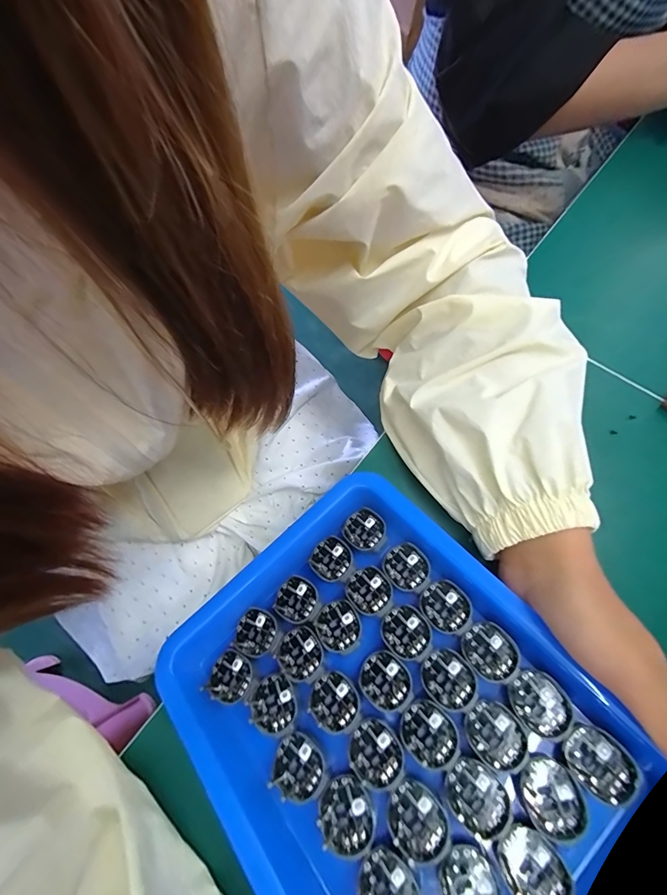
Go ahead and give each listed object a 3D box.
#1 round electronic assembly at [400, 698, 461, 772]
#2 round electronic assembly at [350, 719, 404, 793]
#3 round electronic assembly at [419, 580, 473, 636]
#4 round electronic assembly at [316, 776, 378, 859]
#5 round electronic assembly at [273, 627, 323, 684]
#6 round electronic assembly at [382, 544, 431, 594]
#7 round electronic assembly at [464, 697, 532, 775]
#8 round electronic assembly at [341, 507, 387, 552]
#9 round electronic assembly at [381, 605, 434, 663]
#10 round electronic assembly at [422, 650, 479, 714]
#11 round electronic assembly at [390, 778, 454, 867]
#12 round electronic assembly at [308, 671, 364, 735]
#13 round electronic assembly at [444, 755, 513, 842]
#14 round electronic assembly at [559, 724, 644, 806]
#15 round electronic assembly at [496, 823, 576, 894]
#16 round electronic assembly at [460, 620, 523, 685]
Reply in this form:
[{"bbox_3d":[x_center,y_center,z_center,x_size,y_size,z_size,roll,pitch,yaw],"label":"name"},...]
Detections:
[{"bbox_3d":[0.048,0.142,0.193,0.029,0.004,0.025,36,75,27],"label":"round electronic assembly"},{"bbox_3d":[0.021,0.153,0.194,0.027,0.007,0.027,29,68,25],"label":"round electronic assembly"},{"bbox_3d":[0.063,0.089,0.218,0.024,0.004,0.028,-40,61,-5],"label":"round electronic assembly"},{"bbox_3d":[0.007,0.174,0.184,0.026,0.008,0.027,0,72,1],"label":"round electronic assembly"},{"bbox_3d":[-0.018,0.118,0.222,0.026,0.008,0.025,0,72,1],"label":"round electronic assembly"},{"bbox_3d":[0.044,0.073,0.233,0.025,0.007,0.028,-40,61,-4],"label":"round electronic assembly"},{"bbox_3d":[0.079,0.141,0.190,0.024,0.009,0.028,-44,60,-13],"label":"round electronic assembly"},{"bbox_3d":[0.020,0.052,0.249,0.025,0.004,0.026,-7,68,18],"label":"round electronic assembly"},{"bbox_3d":[0.041,0.103,0.216,0.024,0.004,0.028,-45,61,-10],"label":"round electronic assembly"},{"bbox_3d":[0.061,0.122,0.205,0.025,0.008,0.028,-38,61,-7],"label":"round electronic assembly"},{"bbox_3d":[0.038,0.173,0.181,0.026,0.009,0.026,-7,57,10],"label":"round electronic assembly"},{"bbox_3d":[0.001,0.136,0.207,0.029,0.004,0.026,37,72,29],"label":"round electronic assembly"},{"bbox_3d":[0.067,0.162,0.181,0.028,0.009,0.024,21,66,20],"label":"round electronic assembly"},{"bbox_3d":[0.121,0.144,0.178,0.030,0.004,0.024,39,78,26],"label":"round electronic assembly"},{"bbox_3d":[0.085,0.180,0.165,0.024,0.007,0.029,-32,60,-5],"label":"round electronic assembly"},{"bbox_3d":[0.082,0.107,0.204,0.025,0.004,0.029,-44,62,-9],"label":"round electronic assembly"}]

